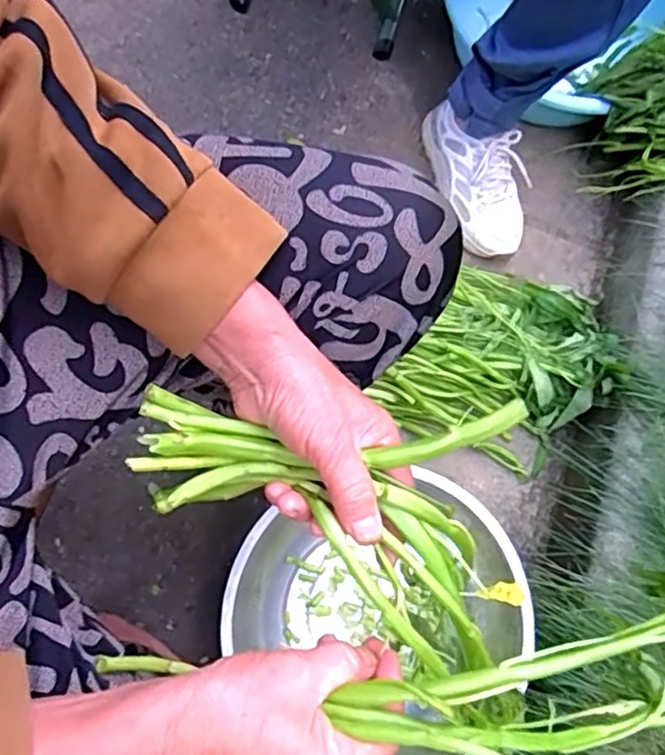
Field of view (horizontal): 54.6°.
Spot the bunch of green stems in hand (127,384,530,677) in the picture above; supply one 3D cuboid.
[{"bbox_3d":[0.010,0.055,0.355,0.225,0.073,0.129,28,72,-1],"label":"bunch of green stems in hand"}]

